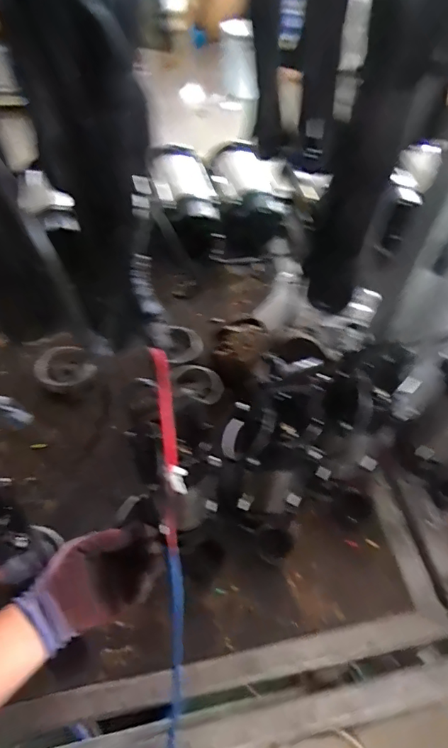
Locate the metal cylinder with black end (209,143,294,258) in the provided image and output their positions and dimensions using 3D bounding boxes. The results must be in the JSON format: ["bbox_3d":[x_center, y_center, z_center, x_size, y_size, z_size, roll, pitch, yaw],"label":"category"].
[{"bbox_3d":[0.051,-0.418,1.153,0.149,0.141,0.229,-6,54,-9],"label":"metal cylinder with black end"}]

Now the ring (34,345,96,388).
[{"bbox_3d":[-0.281,-0.014,0.885,0.105,0.011,0.089,-14,56,0],"label":"ring"}]

